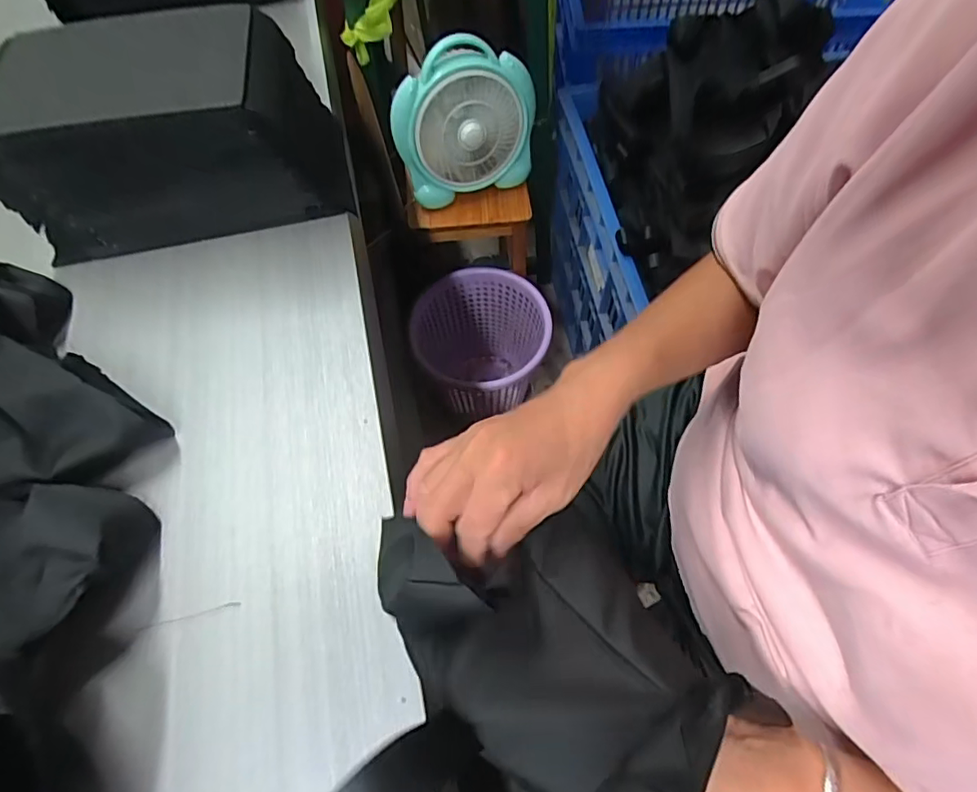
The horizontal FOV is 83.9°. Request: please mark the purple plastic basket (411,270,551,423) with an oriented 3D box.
[{"bbox_3d":[-0.006,-0.086,1.186,0.251,0.302,0.272,-1,62,1],"label":"purple plastic basket"}]

